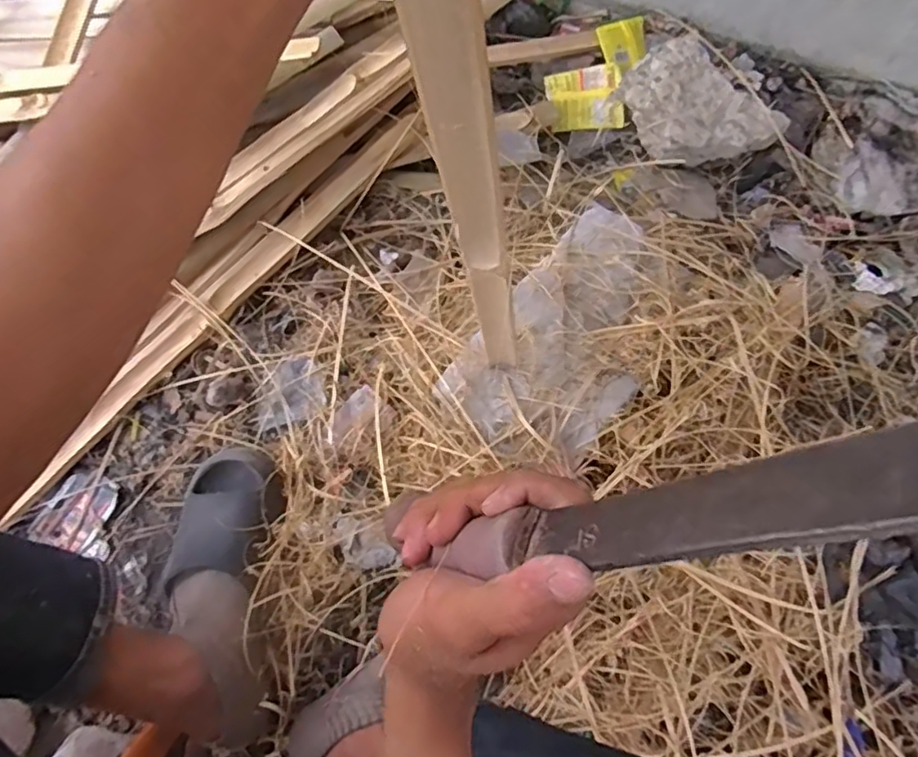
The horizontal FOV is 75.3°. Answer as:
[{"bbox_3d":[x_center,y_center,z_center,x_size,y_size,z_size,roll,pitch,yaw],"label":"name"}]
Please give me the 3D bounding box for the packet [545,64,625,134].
[{"bbox_3d":[0.208,-0.458,0.981,0.124,0.050,0.102,-4,67,-5],"label":"packet"}]

